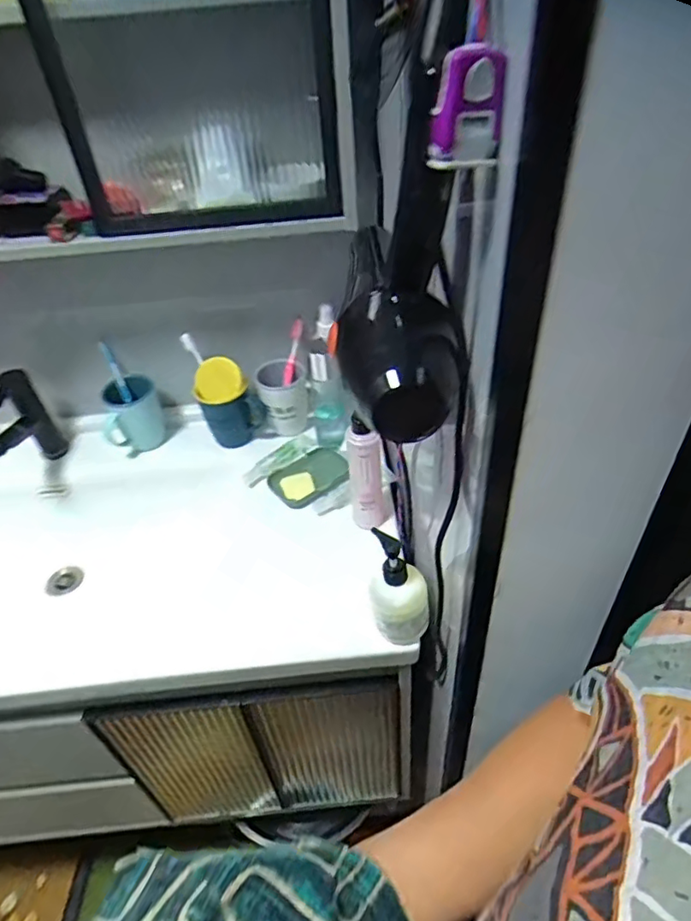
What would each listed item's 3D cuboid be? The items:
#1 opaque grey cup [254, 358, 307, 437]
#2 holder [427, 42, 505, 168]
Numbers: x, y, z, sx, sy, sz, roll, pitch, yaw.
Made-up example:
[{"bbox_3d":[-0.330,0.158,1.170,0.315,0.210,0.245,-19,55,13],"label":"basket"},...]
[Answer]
[{"bbox_3d":[-0.102,-0.107,0.957,0.075,0.105,0.081,-3,40,2],"label":"opaque grey cup"},{"bbox_3d":[0.058,-0.170,0.275,0.034,0.048,0.019,3,41,10],"label":"holder"}]

